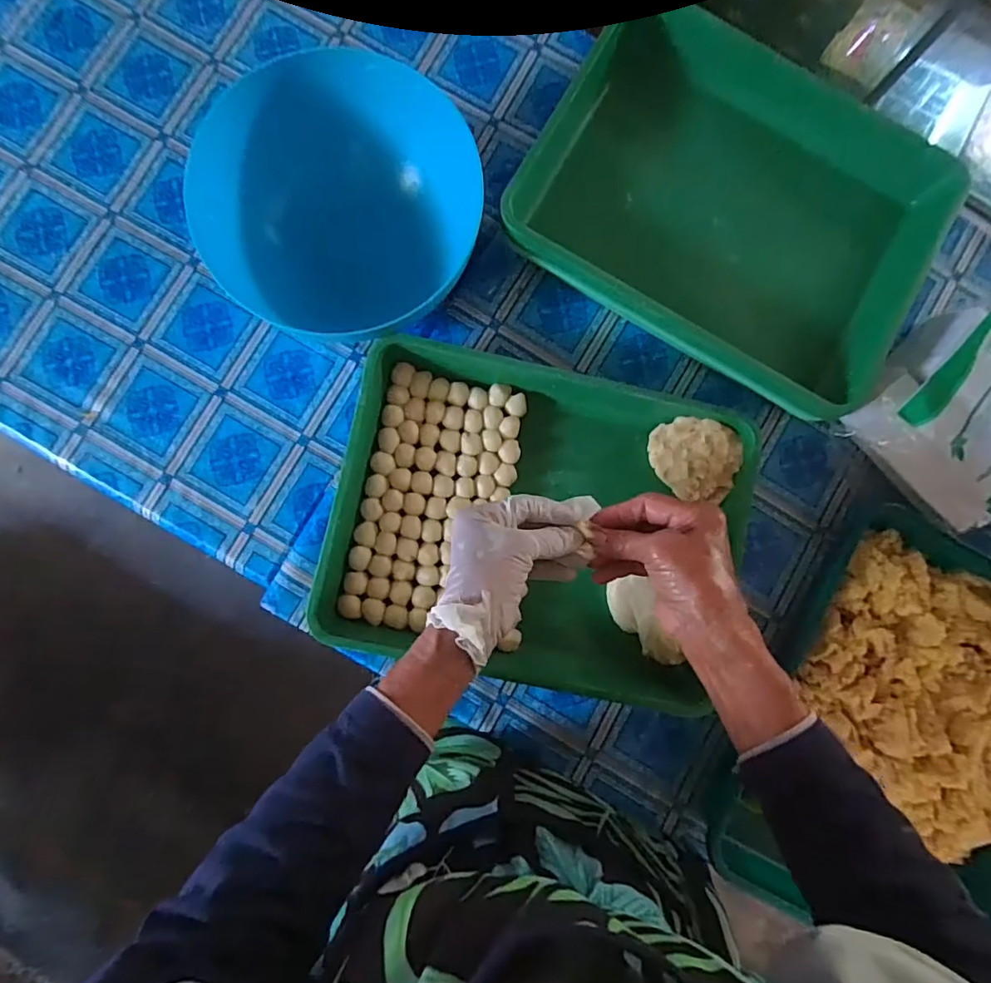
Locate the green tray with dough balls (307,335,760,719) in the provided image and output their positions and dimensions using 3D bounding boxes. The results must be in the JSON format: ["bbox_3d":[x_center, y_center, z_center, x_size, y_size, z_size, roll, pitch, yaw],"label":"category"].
[{"bbox_3d":[0.041,0.026,0.480,0.358,0.052,0.285,14,85,-2],"label":"green tray with dough balls"}]

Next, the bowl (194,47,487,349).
[{"bbox_3d":[-0.134,-0.262,0.487,0.232,0.104,0.209,-3,85,-3],"label":"bowl"}]

